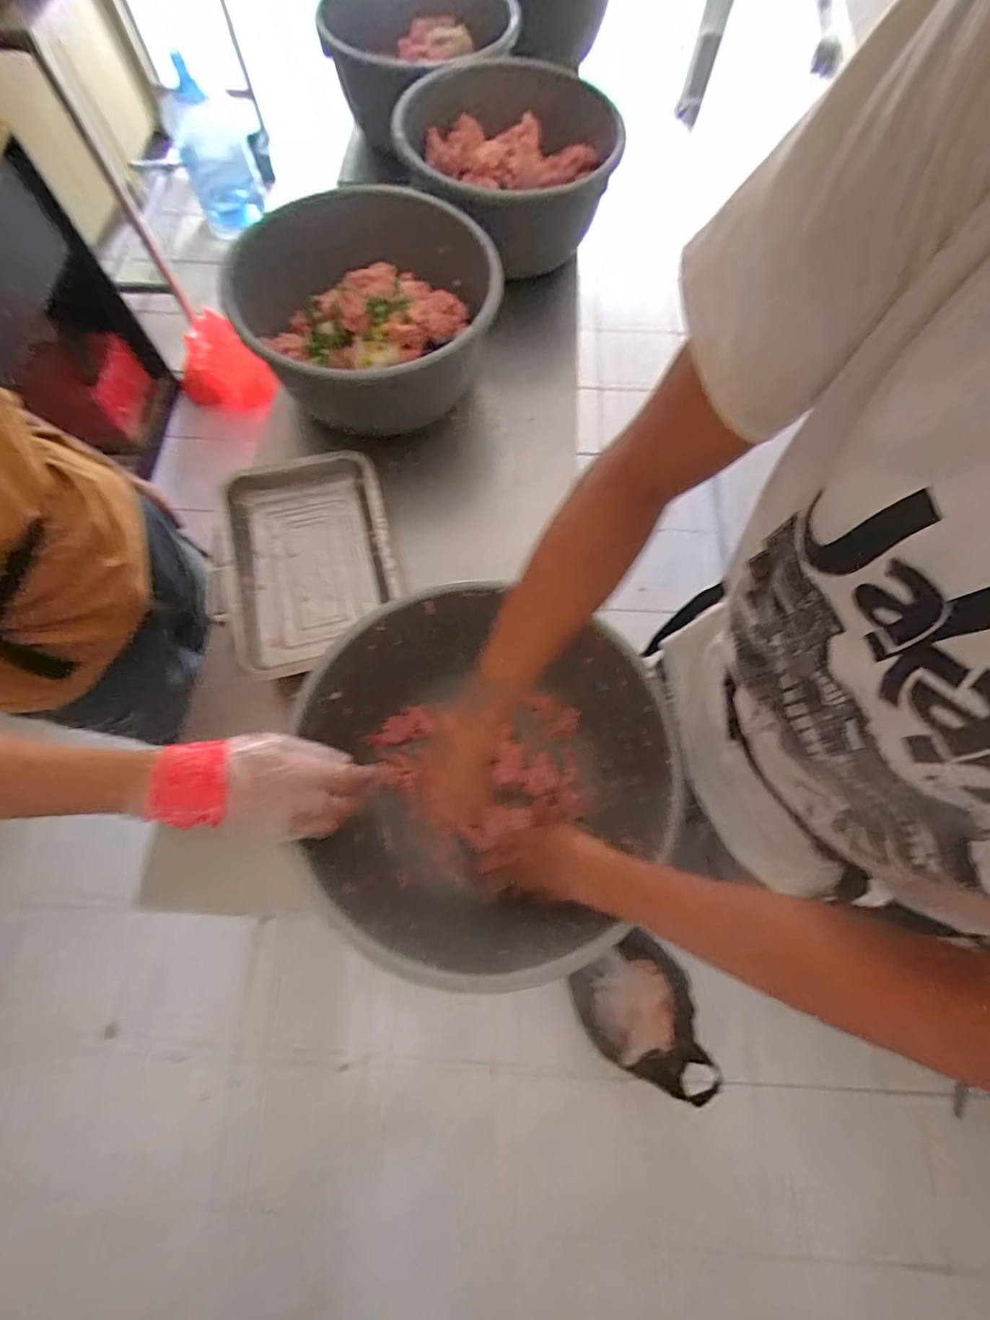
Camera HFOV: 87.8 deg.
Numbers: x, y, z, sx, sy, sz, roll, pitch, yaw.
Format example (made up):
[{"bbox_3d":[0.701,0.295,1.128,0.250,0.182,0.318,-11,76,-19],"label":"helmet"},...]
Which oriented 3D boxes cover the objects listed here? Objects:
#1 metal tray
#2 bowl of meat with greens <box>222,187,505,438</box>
[{"bbox_3d":[-0.240,-0.130,0.685,0.209,0.051,0.306,-13,72,-5],"label":"metal tray"},{"bbox_3d":[-0.174,-0.505,0.757,0.370,0.151,0.331,-21,72,-8],"label":"bowl of meat with greens"}]

